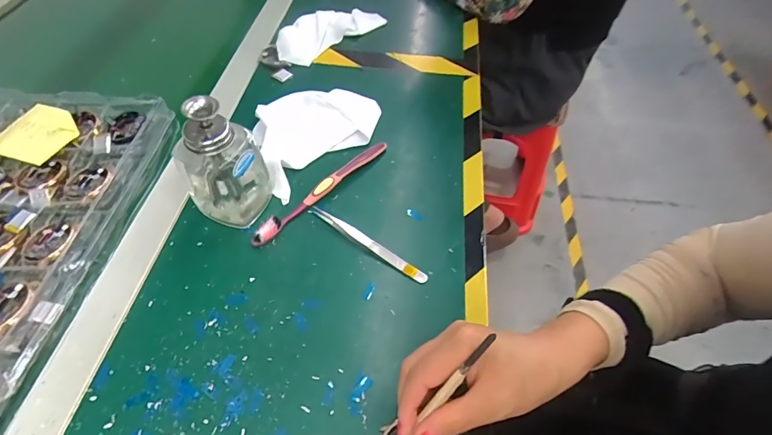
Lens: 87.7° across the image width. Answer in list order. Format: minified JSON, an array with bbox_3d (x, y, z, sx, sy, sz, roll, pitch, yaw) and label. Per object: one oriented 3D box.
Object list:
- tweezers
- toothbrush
[{"bbox_3d":[-0.018,0.023,0.376,0.129,0.008,0.011,30,58,17],"label":"tweezers"},{"bbox_3d":[-0.062,-0.031,0.413,0.013,0.014,0.179,36,60,21],"label":"toothbrush"}]

